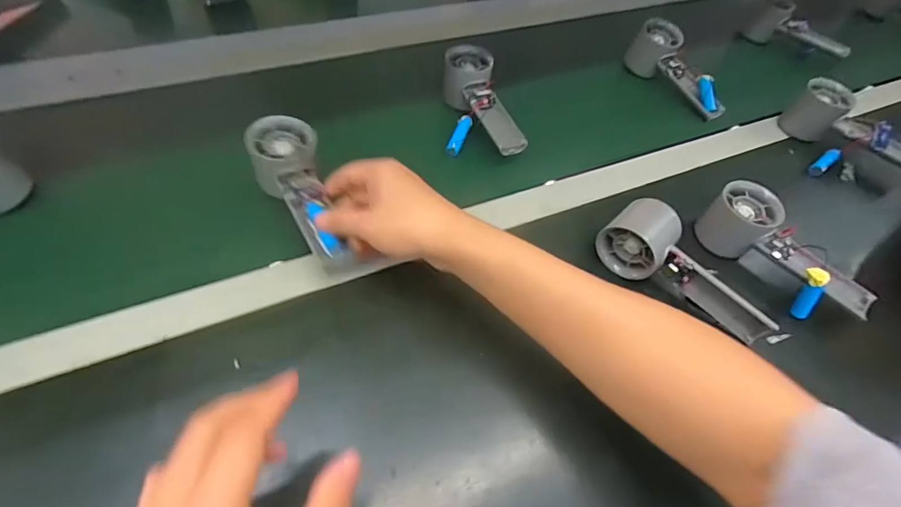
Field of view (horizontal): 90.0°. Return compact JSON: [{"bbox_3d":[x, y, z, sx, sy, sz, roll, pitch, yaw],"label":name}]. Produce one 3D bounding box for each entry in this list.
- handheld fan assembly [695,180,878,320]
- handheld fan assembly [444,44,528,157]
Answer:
[{"bbox_3d":[0.320,0.001,0.433,0.055,0.060,0.155,-30,63,-23],"label":"handheld fan assembly"},{"bbox_3d":[0.035,-0.169,0.528,0.080,0.068,0.145,-1,56,-6],"label":"handheld fan assembly"}]

